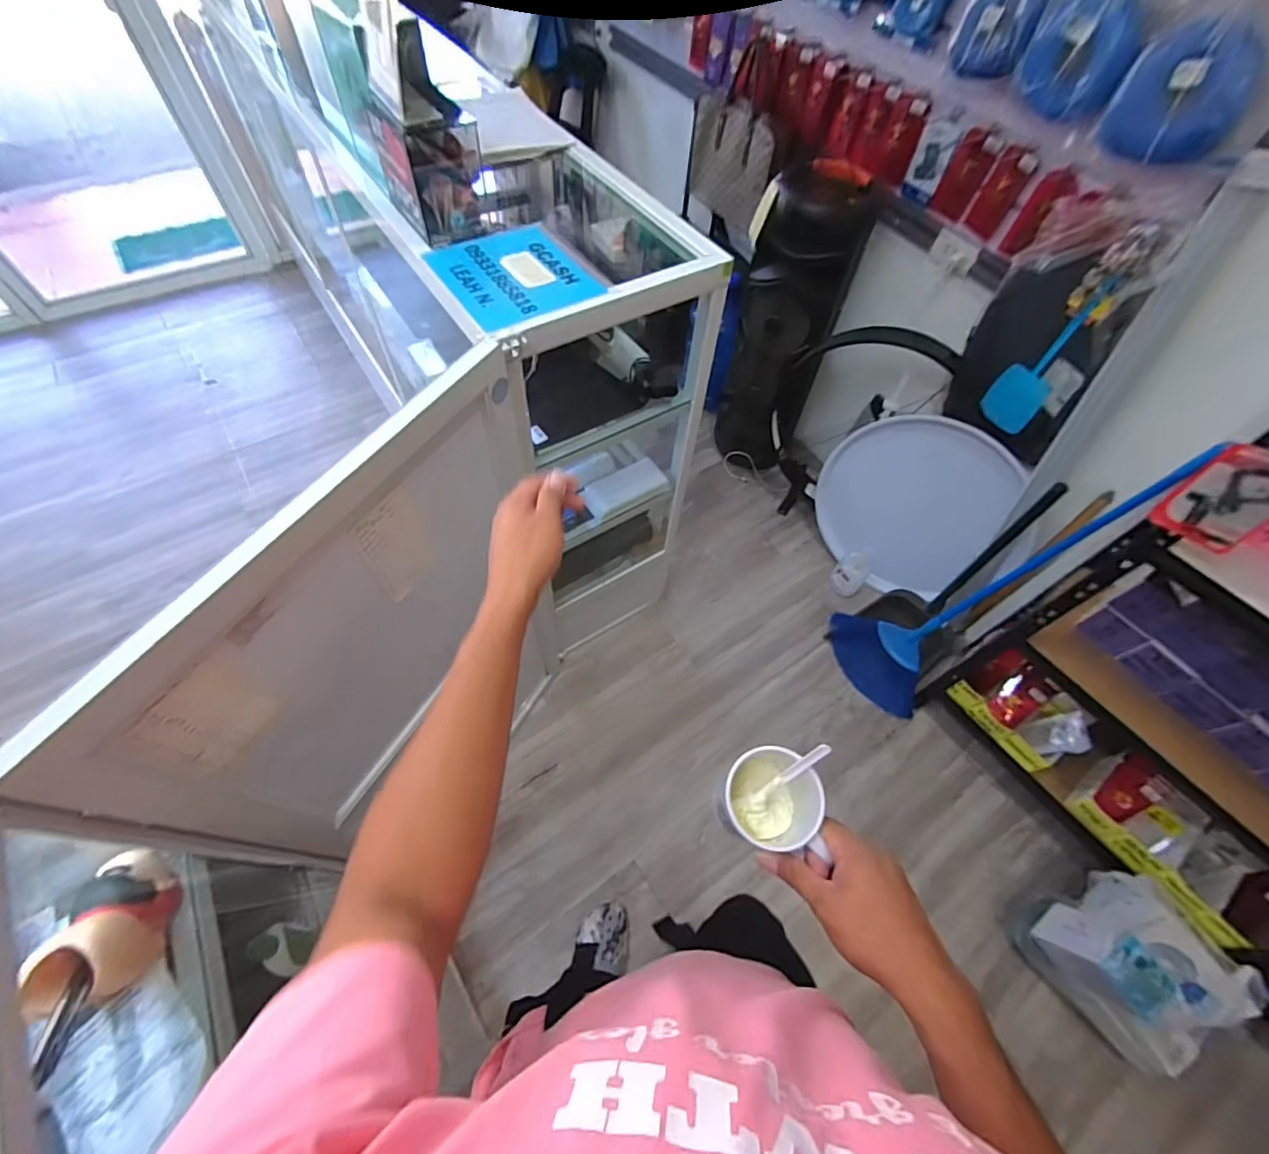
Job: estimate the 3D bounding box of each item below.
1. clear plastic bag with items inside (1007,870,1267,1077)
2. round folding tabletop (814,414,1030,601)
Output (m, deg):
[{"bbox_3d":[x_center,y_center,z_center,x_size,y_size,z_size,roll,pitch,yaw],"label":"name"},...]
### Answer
[{"bbox_3d":[1.081,0.843,1.162,0.272,0.255,0.315,-26,64,-18],"label":"clear plastic bag with items inside"},{"bbox_3d":[0.781,-0.223,1.569,0.037,0.530,0.495,-24,59,-35],"label":"round folding tabletop"}]

